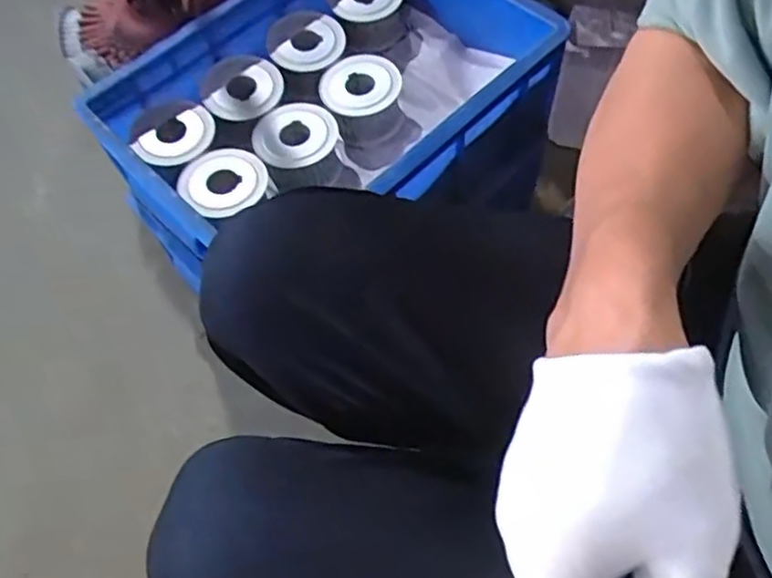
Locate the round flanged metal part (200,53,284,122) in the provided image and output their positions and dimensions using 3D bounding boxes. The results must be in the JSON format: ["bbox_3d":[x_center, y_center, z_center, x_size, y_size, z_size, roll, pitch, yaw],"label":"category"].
[{"bbox_3d":[-0.149,-0.203,0.739,0.076,0.054,0.080,-17,72,-6],"label":"round flanged metal part"}]

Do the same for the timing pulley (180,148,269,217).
[{"bbox_3d":[-0.154,-0.101,0.664,0.080,0.017,0.074,-20,60,-8],"label":"timing pulley"}]

